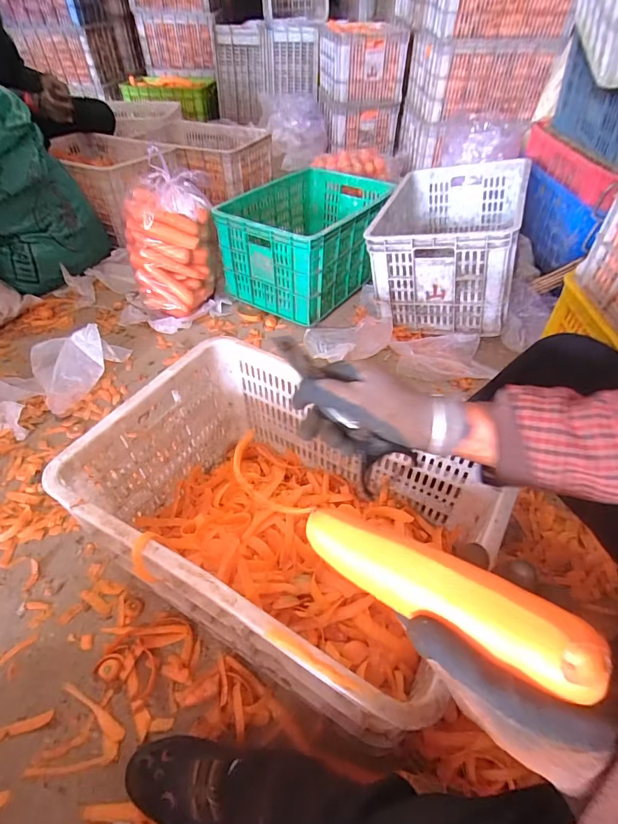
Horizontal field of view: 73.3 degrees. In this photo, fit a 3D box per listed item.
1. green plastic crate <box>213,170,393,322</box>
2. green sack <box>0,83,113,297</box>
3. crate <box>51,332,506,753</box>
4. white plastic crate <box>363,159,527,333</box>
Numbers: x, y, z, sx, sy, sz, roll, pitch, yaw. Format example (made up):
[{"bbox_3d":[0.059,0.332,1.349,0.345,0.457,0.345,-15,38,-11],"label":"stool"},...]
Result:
[{"bbox_3d":[0.005,-0.546,1.290,0.366,0.246,0.514,27,52,24],"label":"green plastic crate"},{"bbox_3d":[-0.831,-0.626,1.154,0.377,0.495,0.331,-22,50,-20],"label":"green sack"},{"bbox_3d":[-0.039,0.156,0.622,0.500,0.259,0.347,24,51,21],"label":"crate"},{"bbox_3d":[0.391,-0.484,1.175,0.376,0.261,0.511,13,48,13],"label":"white plastic crate"}]

